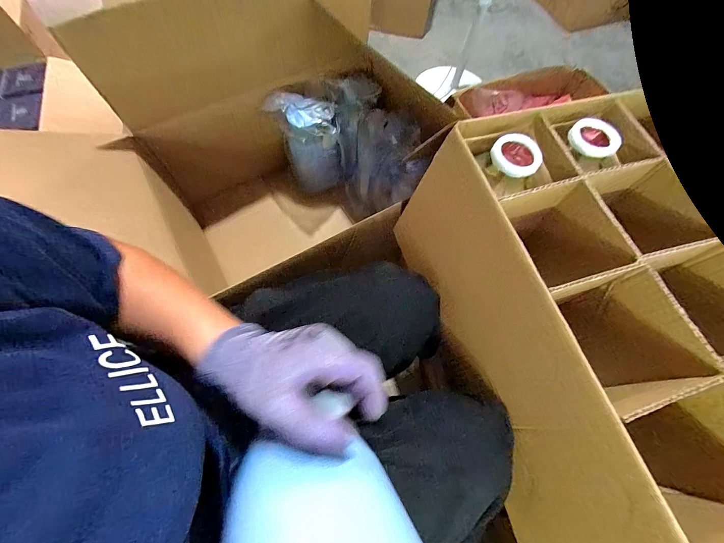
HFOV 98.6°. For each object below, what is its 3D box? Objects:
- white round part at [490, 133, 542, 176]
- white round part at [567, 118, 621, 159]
[{"bbox_3d":[0.188,-0.142,0.379,0.058,0.013,0.046,29,99,8],"label":"white round part"},{"bbox_3d":[0.298,-0.172,0.400,0.059,0.011,0.045,40,111,13],"label":"white round part"}]

